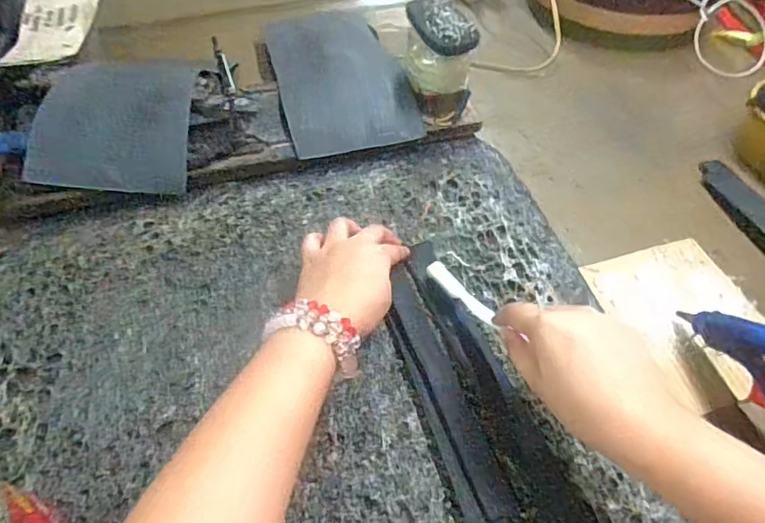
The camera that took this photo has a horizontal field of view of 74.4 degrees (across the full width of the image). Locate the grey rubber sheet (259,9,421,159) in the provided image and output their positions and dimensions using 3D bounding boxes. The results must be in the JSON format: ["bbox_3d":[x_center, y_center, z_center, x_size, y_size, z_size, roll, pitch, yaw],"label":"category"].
[{"bbox_3d":[-0.060,-0.237,0.619,0.144,0.045,0.280,-13,52,-11],"label":"grey rubber sheet"}]

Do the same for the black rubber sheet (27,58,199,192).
[{"bbox_3d":[-0.275,-0.142,0.520,0.157,0.023,0.142,6,83,0],"label":"black rubber sheet"}]

